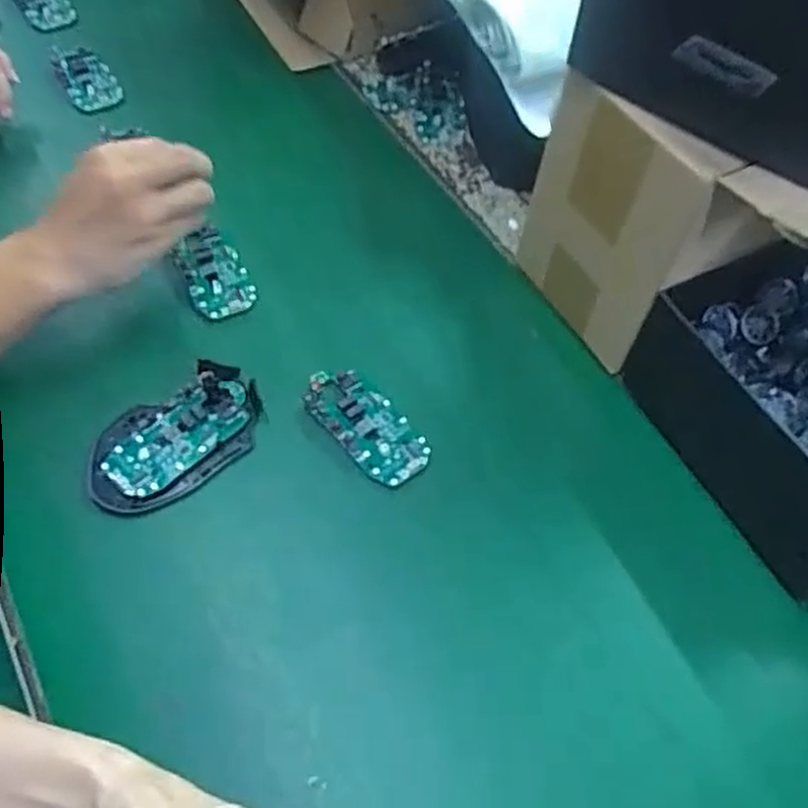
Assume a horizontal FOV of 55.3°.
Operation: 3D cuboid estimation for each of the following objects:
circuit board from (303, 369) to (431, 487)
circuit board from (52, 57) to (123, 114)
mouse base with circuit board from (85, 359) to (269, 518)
[{"bbox_3d":[-0.026,0.012,0.503,0.095,0.008,0.043,43,62,17],"label":"circuit board"},{"bbox_3d":[-0.286,-0.292,0.694,0.044,0.013,0.075,-26,59,-19],"label":"circuit board"},{"bbox_3d":[-0.143,0.022,0.487,0.114,0.015,0.066,-38,77,-24],"label":"mouse base with circuit board"}]

